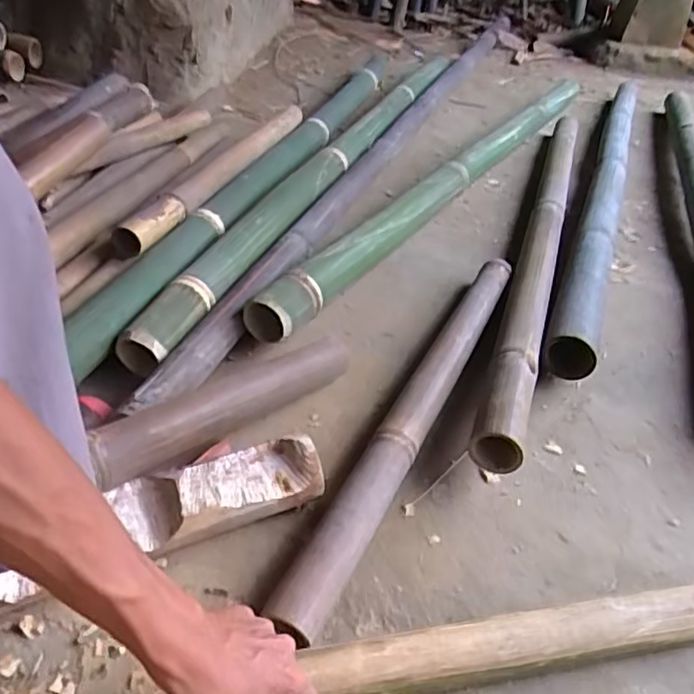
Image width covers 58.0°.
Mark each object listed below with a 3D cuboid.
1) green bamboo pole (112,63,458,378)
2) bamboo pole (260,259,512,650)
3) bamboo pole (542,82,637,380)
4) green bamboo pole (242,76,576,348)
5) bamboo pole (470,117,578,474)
[{"bbox_3d":[-0.025,-0.328,1.137,0.059,0.061,1.166,19,43,15],"label":"green bamboo pole"},{"bbox_3d":[0.082,0.066,0.725,0.055,0.049,0.603,21,42,17],"label":"bamboo pole"},{"bbox_3d":[0.479,-0.292,1.168,0.060,0.084,1.110,19,43,14],"label":"bamboo pole"},{"bbox_3d":[0.192,-0.304,1.130,0.059,0.059,1.056,27,44,23],"label":"green bamboo pole"},{"bbox_3d":[0.304,-0.187,0.970,0.058,0.044,0.974,16,40,12],"label":"bamboo pole"}]

